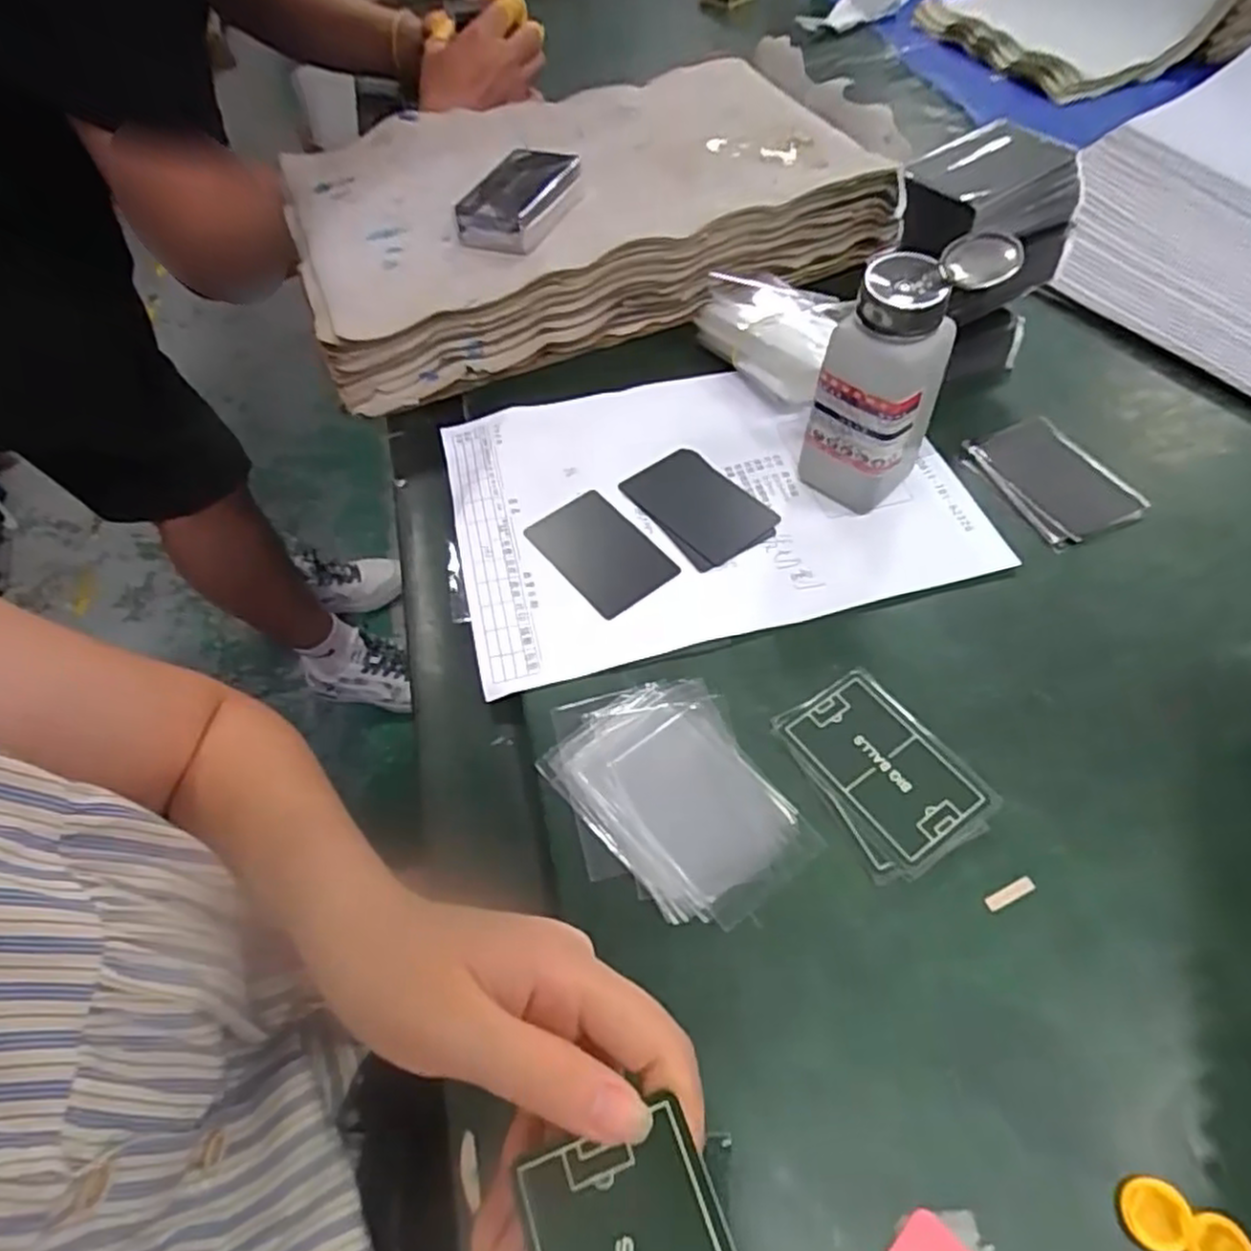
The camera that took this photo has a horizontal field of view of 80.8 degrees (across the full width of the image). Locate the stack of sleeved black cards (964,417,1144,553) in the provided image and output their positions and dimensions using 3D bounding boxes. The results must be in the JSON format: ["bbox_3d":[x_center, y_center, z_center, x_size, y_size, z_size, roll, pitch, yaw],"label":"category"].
[{"bbox_3d":[0.254,-0.087,0.440,0.067,0.005,0.094,-22,57,-11],"label":"stack of sleeved black cards"}]

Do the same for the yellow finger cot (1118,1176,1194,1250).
[{"bbox_3d":[0.176,0.196,0.244,0.020,0.004,0.020,-2,56,2],"label":"yellow finger cot"}]

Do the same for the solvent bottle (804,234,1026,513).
[{"bbox_3d":[0.142,-0.129,0.391,0.063,0.140,0.054,-36,61,-20],"label":"solvent bottle"}]

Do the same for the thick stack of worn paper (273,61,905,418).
[{"bbox_3d":[-0.042,-0.327,0.574,0.417,0.080,0.257,-21,57,-10],"label":"thick stack of worn paper"}]

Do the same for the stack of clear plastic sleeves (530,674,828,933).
[{"bbox_3d":[0.019,0.075,0.336,0.088,0.009,0.122,-26,58,-14],"label":"stack of clear plastic sleeves"}]

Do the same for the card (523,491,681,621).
[{"bbox_3d":[-0.015,-0.043,0.426,0.055,0.004,0.084,-34,60,-18],"label":"card"}]

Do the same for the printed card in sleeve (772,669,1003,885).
[{"bbox_3d":[0.119,0.064,0.339,0.064,0.004,0.090,-27,58,-14],"label":"printed card in sleeve"}]

